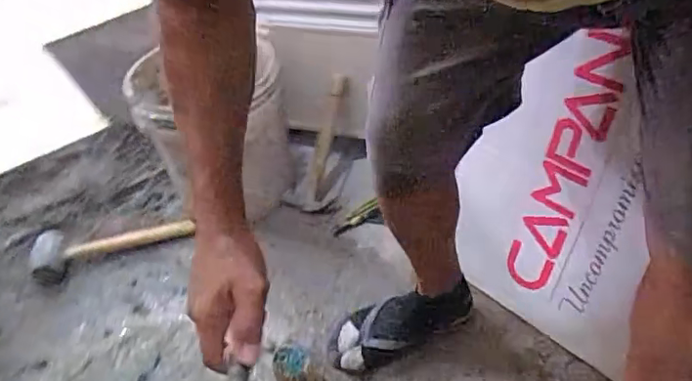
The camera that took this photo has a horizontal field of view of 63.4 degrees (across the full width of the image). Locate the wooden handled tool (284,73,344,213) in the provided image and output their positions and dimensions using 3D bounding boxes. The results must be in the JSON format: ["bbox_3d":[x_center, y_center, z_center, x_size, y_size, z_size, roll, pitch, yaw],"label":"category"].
[{"bbox_3d":[-0.044,-0.118,1.212,0.032,0.262,0.015,17,7,24],"label":"wooden handled tool"}]

